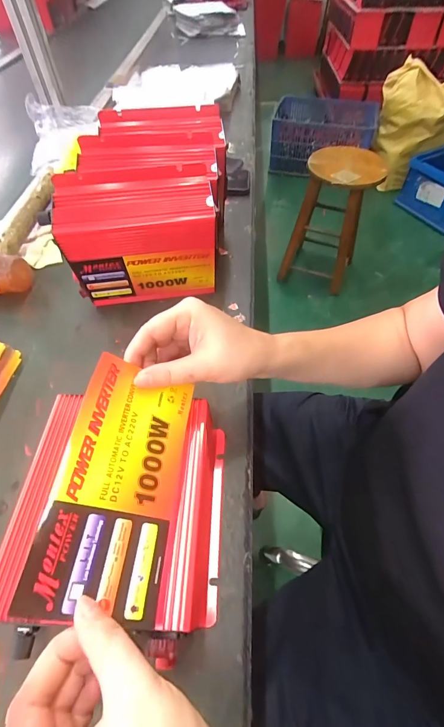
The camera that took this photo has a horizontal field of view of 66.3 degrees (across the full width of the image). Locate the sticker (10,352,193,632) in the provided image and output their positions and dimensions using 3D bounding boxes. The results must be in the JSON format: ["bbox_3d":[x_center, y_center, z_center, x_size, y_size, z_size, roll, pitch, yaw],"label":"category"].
[{"bbox_3d":[-0.069,0.078,0.235,0.079,0.007,0.160,20,56,-20],"label":"sticker"}]

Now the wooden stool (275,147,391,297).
[{"bbox_3d":[0.457,-0.604,1.456,0.286,0.482,0.302,17,57,13],"label":"wooden stool"}]

